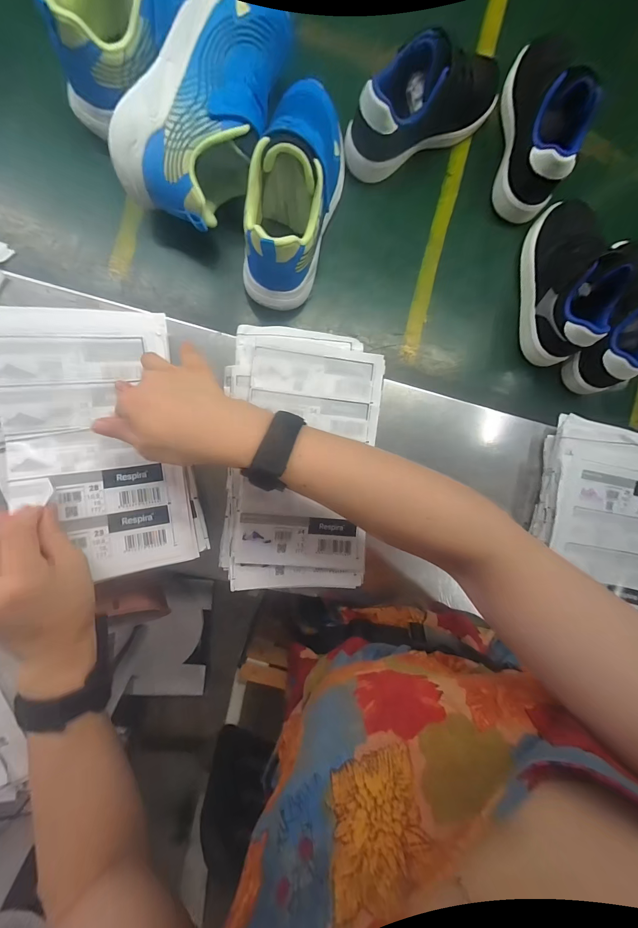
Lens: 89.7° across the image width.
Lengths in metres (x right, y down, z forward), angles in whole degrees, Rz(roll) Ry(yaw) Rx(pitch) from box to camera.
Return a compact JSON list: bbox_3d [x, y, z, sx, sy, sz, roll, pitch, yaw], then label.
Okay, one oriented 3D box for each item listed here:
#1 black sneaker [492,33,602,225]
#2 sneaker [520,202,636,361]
[{"bbox_3d":[0.262,-0.391,0.375,0.068,0.094,0.178,4,92,-7],"label":"black sneaker"},{"bbox_3d":[0.302,-0.224,0.378,0.074,0.089,0.188,-1,92,-7],"label":"sneaker"}]

